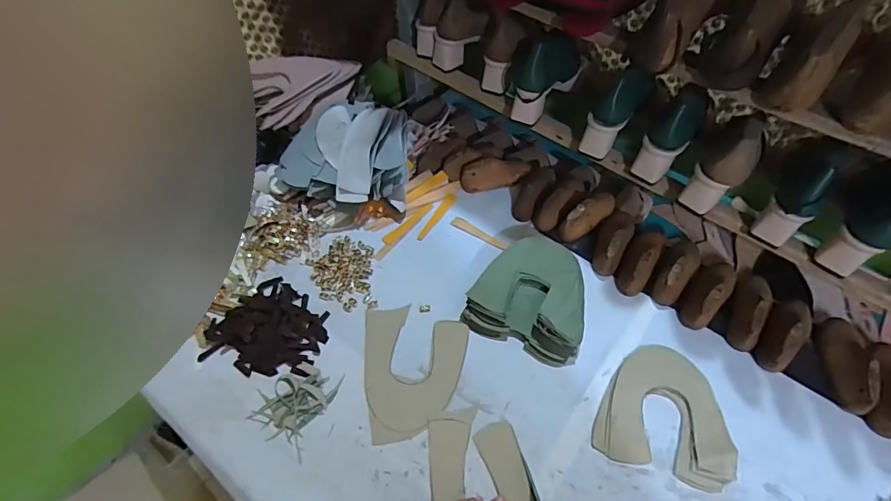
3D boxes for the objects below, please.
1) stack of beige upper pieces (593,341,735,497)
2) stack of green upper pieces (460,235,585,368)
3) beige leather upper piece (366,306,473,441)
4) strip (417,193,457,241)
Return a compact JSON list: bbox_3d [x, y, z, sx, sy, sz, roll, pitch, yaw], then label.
[{"bbox_3d":[0.297,0.210,0.600,0.166,0.009,0.170,15,56,12],"label":"stack of beige upper pieces"},{"bbox_3d":[0.138,0.062,0.686,0.168,0.045,0.183,20,58,16],"label":"stack of green upper pieces"},{"bbox_3d":[-0.040,0.166,0.639,0.148,0.004,0.193,-5,55,-2],"label":"beige leather upper piece"},{"bbox_3d":[-0.017,-0.063,0.808,0.022,0.004,0.118,26,59,19],"label":"strip"}]

